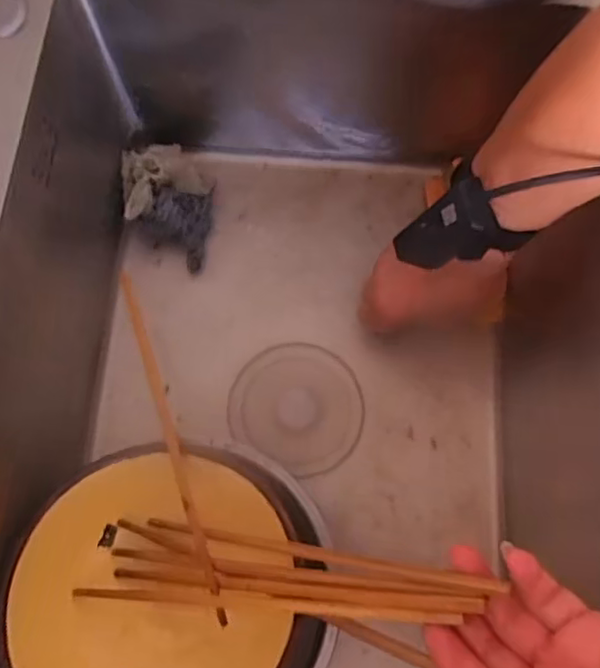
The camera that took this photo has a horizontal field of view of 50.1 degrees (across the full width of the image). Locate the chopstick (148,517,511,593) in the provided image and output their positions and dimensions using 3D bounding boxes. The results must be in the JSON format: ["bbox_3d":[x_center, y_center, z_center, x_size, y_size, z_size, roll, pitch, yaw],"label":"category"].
[{"bbox_3d":[-0.005,0.126,0.379,0.238,0.008,0.007,-3,68,36],"label":"chopstick"}]

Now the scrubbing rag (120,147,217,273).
[{"bbox_3d":[-0.112,-0.114,0.562,0.070,0.044,0.110,-19,73,-6],"label":"scrubbing rag"}]

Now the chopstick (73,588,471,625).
[{"bbox_3d":[-0.035,0.156,0.375,0.253,0.013,0.008,-8,70,28],"label":"chopstick"}]

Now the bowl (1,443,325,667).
[{"bbox_3d":[-0.089,0.161,0.408,0.187,0.085,0.172,-10,72,-3],"label":"bowl"}]

